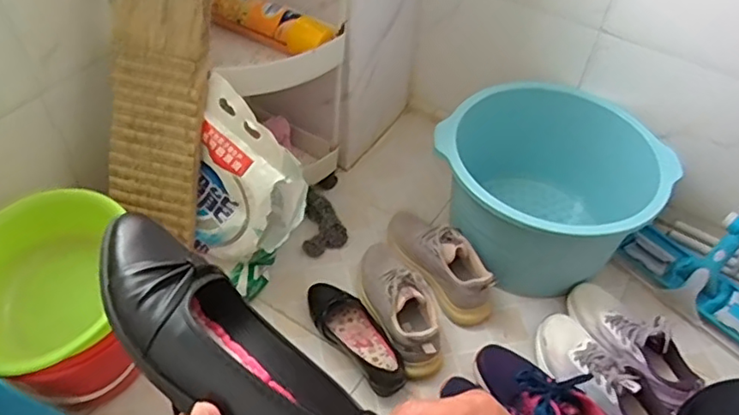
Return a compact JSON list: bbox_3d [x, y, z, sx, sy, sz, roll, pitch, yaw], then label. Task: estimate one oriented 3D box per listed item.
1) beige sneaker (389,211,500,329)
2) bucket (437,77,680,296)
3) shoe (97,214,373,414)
[{"bbox_3d":[0.120,0.083,1.038,0.079,0.102,0.246,-26,55,-24],"label":"beige sneaker"},{"bbox_3d":[0.307,-0.021,1.070,0.358,0.241,0.315,-31,57,-27],"label":"bucket"},{"bbox_3d":[-0.086,0.096,0.370,0.218,0.061,0.085,45,58,12],"label":"shoe"}]

